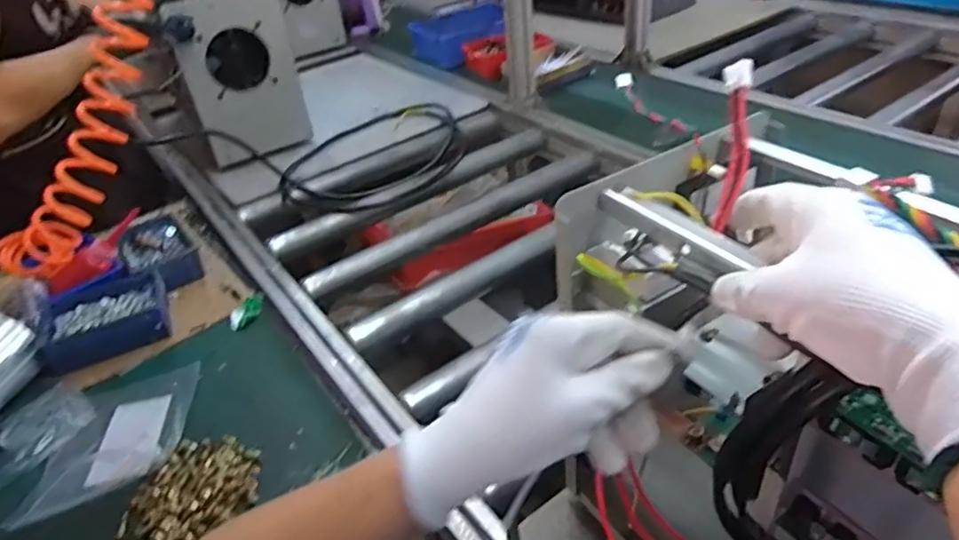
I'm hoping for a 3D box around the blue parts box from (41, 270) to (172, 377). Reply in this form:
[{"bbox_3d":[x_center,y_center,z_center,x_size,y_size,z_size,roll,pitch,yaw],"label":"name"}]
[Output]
[{"bbox_3d":[-0.470,0.063,0.780,0.145,0.048,0.092,-20,38,-16],"label":"blue parts box"}]

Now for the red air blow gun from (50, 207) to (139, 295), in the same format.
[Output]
[{"bbox_3d":[-0.499,-0.022,0.815,0.142,0.036,0.031,-47,46,-7],"label":"red air blow gun"}]

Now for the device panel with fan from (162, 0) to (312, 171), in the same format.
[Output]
[{"bbox_3d":[-0.446,-0.352,1.176,0.212,0.310,0.036,-29,42,-26],"label":"device panel with fan"}]

